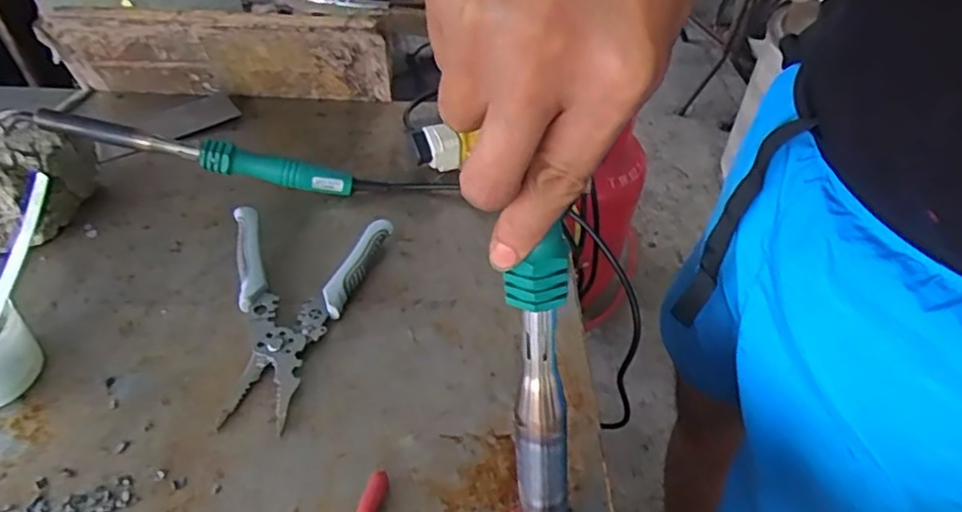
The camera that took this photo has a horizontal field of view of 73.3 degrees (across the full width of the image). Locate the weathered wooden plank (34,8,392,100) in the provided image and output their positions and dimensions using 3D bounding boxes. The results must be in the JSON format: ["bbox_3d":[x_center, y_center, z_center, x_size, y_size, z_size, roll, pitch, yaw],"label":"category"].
[{"bbox_3d":[-0.254,-0.199,0.647,0.311,0.104,0.032,2,45,-4],"label":"weathered wooden plank"}]

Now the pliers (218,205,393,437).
[{"bbox_3d":[-0.143,0.040,0.476,0.119,0.024,0.187,5,45,-1],"label":"pliers"}]

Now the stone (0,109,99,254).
[{"bbox_3d":[-0.374,-0.058,0.518,0.087,0.071,0.099,5,45,0],"label":"stone"}]

